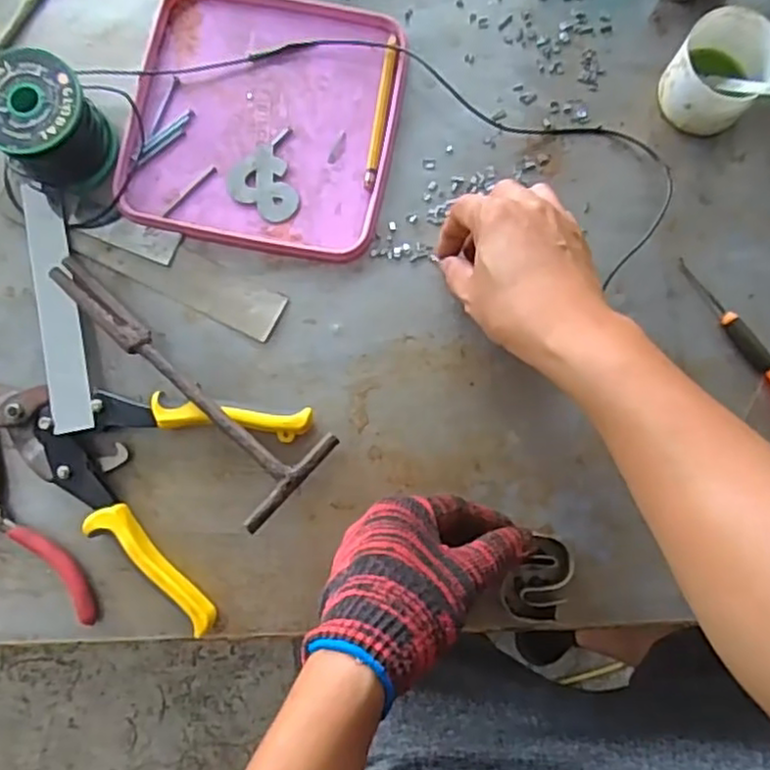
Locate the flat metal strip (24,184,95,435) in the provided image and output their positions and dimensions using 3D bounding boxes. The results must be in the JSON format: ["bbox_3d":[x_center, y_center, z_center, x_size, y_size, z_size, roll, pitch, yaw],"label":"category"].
[{"bbox_3d":[-0.222,-0.054,0.473,0.026,0.006,0.174,-12,76,-5],"label":"flat metal strip"}]

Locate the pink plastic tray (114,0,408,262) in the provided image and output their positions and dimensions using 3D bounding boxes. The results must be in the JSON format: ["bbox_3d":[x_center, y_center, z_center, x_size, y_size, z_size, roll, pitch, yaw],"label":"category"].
[{"bbox_3d":[-0.086,-0.194,0.503,0.185,0.011,0.188,11,82,1],"label":"pink plastic tray"}]

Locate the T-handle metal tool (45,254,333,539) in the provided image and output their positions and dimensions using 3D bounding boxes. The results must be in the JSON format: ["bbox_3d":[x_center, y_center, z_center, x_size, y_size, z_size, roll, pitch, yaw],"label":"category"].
[{"bbox_3d":[-0.137,-0.010,0.463,0.224,0.040,0.072,43,84,5],"label":"T-handle metal tool"}]

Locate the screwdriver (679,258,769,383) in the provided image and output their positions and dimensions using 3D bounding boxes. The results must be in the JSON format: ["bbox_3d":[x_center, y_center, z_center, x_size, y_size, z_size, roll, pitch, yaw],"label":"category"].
[{"bbox_3d":[0.254,-0.031,0.481,0.017,0.015,0.142,-34,84,-5],"label":"screwdriver"}]

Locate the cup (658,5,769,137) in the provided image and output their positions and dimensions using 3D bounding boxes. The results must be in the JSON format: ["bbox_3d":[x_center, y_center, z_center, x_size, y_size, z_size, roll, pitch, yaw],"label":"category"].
[{"bbox_3d":[0.231,-0.216,0.486,0.062,0.052,0.069,38,83,4],"label":"cup"}]

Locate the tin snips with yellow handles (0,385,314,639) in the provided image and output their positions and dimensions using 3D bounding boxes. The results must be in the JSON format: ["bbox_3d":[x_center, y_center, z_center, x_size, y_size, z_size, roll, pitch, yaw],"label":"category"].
[{"bbox_3d":[-0.174,0.076,0.456,0.232,0.030,0.141,7,82,0],"label":"tin snips with yellow handles"}]

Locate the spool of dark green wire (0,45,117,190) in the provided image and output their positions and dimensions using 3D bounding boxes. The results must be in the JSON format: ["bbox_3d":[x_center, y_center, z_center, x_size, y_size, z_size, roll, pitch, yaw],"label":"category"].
[{"bbox_3d":[-0.230,-0.177,0.472,0.070,0.063,0.067,0,82,-1],"label":"spool of dark green wire"}]

